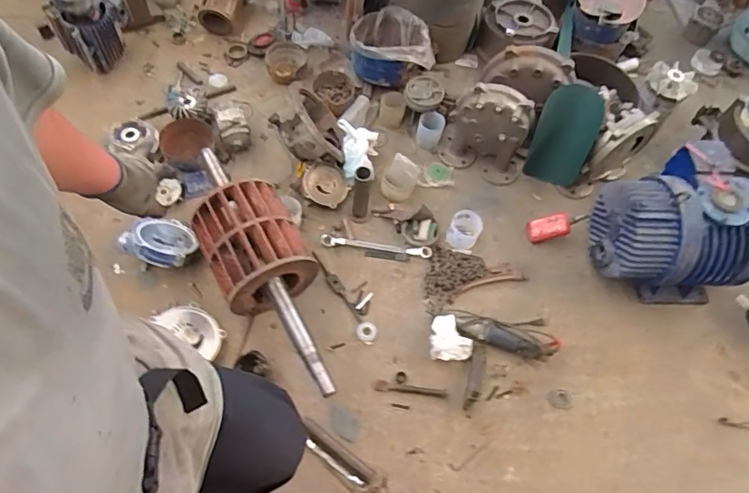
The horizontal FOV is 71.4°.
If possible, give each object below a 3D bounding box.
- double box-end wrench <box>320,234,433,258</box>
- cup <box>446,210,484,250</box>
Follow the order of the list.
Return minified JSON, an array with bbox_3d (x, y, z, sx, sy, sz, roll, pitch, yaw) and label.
[{"bbox_3d":[0.005,0.001,1.755,0.371,0.024,0.045,8,60,-2],"label":"double box-end wrench"},{"bbox_3d":[0.304,-0.054,1.764,0.103,0.081,0.127,23,61,7],"label":"cup"}]

